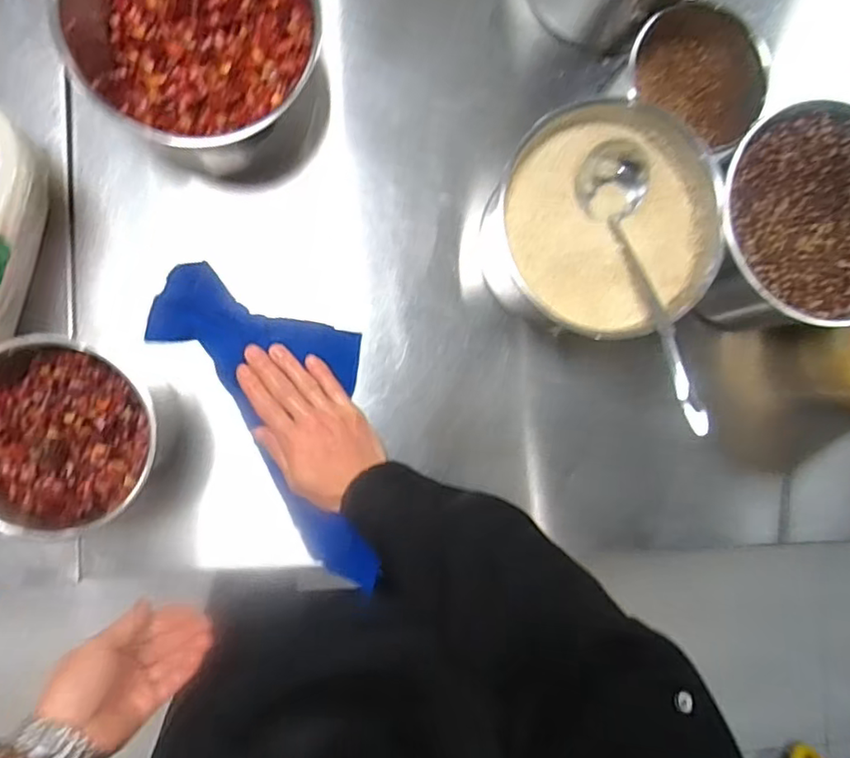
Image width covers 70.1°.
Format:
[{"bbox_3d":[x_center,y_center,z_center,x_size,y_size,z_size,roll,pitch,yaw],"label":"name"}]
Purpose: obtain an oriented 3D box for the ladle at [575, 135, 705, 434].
[{"bbox_3d":[0.186,-0.079,0.513,0.063,0.048,0.254,-7,74,-7],"label":"ladle"}]

